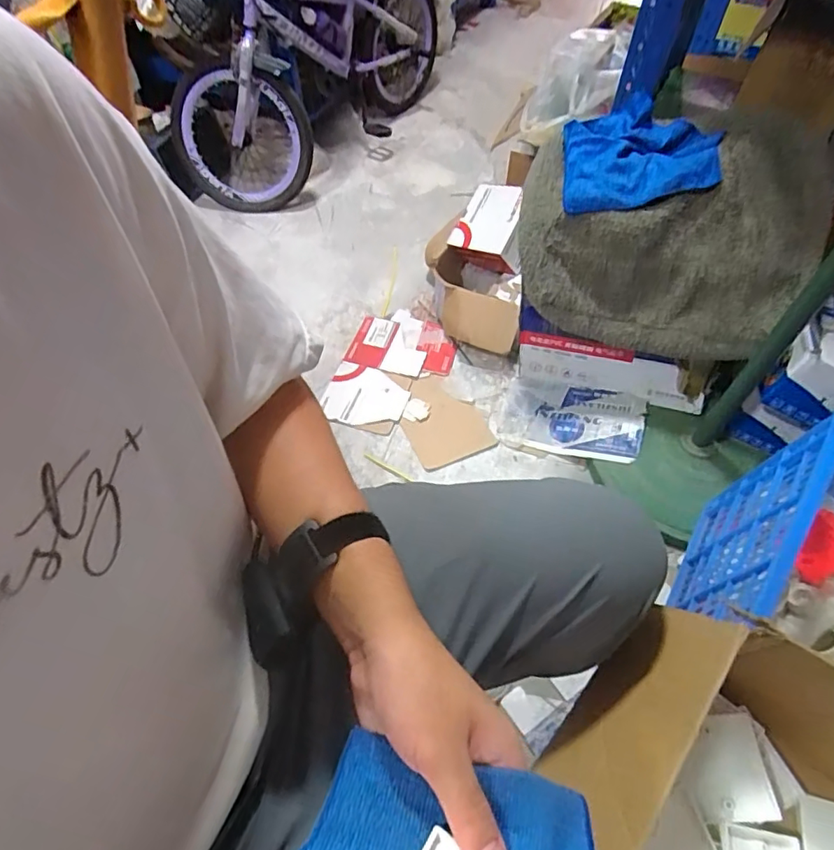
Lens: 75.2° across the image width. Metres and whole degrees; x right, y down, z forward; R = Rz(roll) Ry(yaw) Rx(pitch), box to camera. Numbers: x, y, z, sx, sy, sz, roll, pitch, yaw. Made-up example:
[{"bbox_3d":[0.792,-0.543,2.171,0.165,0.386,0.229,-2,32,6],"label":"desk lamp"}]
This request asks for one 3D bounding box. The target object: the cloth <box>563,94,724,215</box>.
[{"bbox_3d":[0.420,-0.512,1.047,0.274,0.102,0.201,8,56,6],"label":"cloth"}]

